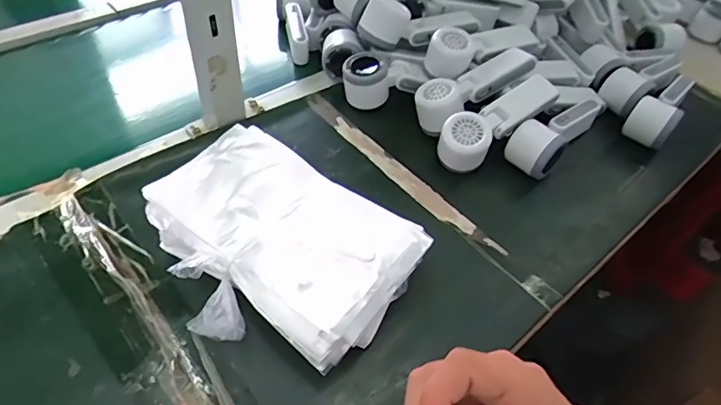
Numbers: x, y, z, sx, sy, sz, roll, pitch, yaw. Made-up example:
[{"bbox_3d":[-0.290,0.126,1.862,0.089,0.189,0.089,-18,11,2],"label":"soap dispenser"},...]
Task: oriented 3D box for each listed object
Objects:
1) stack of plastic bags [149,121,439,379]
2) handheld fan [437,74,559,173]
[{"bbox_3d":[-0.076,0.040,0.474,0.238,0.067,0.193,27,51,16],"label":"stack of plastic bags"},{"bbox_3d":[0.168,-0.099,0.614,0.163,0.071,0.054,-29,58,-28],"label":"handheld fan"}]

